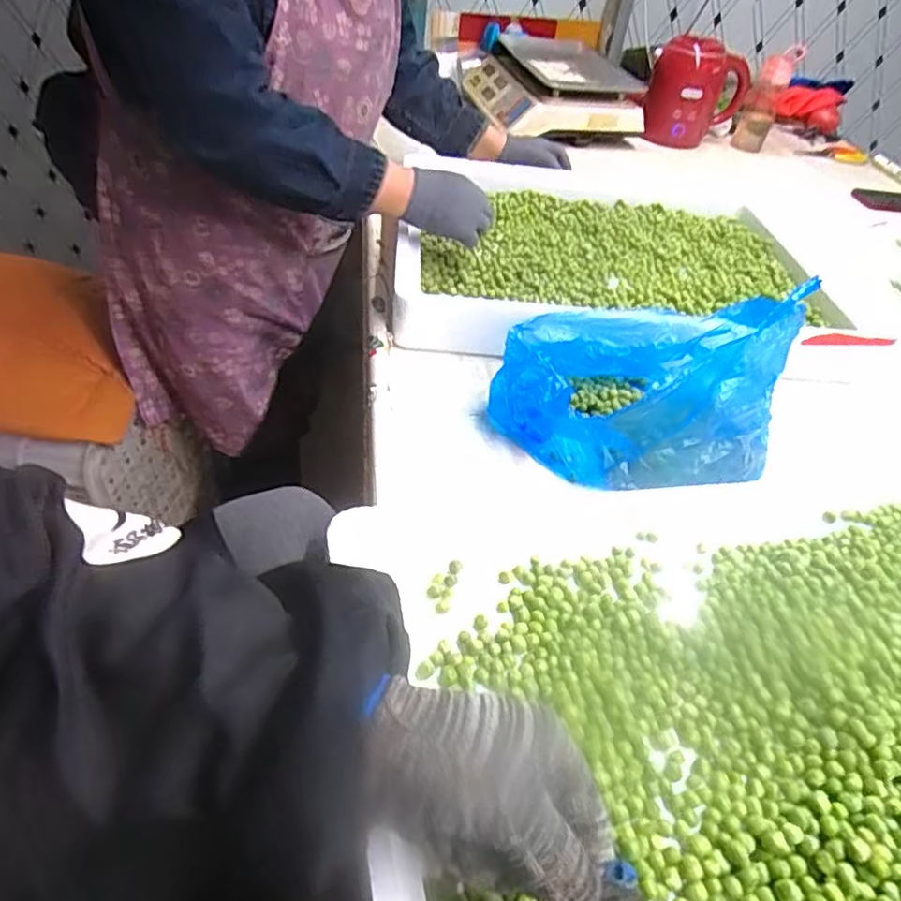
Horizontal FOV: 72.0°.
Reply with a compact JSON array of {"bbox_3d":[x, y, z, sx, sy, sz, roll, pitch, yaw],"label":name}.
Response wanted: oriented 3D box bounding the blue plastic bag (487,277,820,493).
[{"bbox_3d":[0.186,-0.070,0.602,0.278,0.142,0.172,2,44,-6],"label":"blue plastic bag"}]

